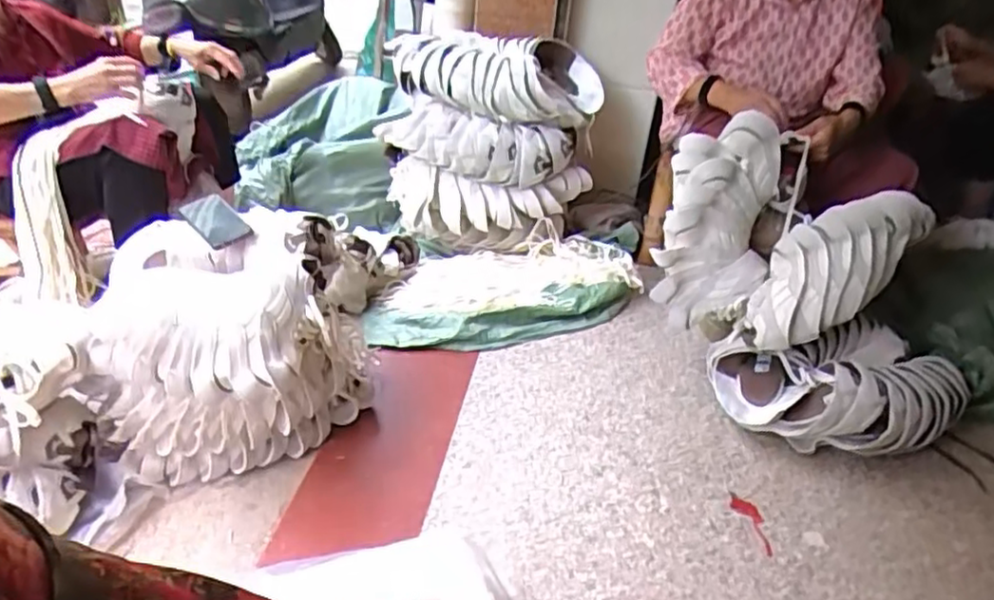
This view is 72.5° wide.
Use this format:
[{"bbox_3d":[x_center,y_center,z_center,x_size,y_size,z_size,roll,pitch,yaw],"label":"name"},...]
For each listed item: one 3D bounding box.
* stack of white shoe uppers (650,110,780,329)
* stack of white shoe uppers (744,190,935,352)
[{"bbox_3d":[0.423,-0.143,1.309,0.210,0.420,0.112,14,15,13],"label":"stack of white shoe uppers"},{"bbox_3d":[0.625,-0.067,1.267,0.388,0.136,0.144,-41,44,5],"label":"stack of white shoe uppers"}]

